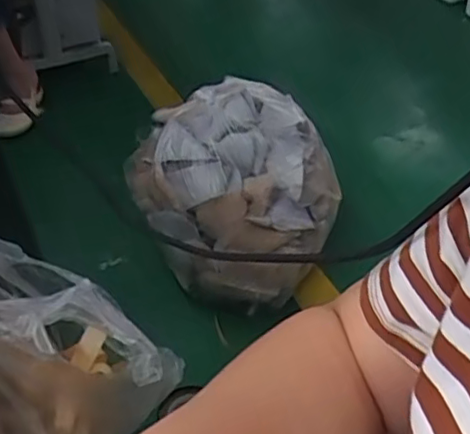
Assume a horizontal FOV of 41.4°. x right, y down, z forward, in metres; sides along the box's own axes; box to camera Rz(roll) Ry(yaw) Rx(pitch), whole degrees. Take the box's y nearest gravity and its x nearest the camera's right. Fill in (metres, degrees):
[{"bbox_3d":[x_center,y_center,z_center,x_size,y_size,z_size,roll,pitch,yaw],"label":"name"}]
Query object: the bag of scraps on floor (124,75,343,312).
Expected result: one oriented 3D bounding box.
[{"bbox_3d":[0.009,-0.052,1.270,0.400,0.296,0.345,-11,45,-14],"label":"bag of scraps on floor"}]

